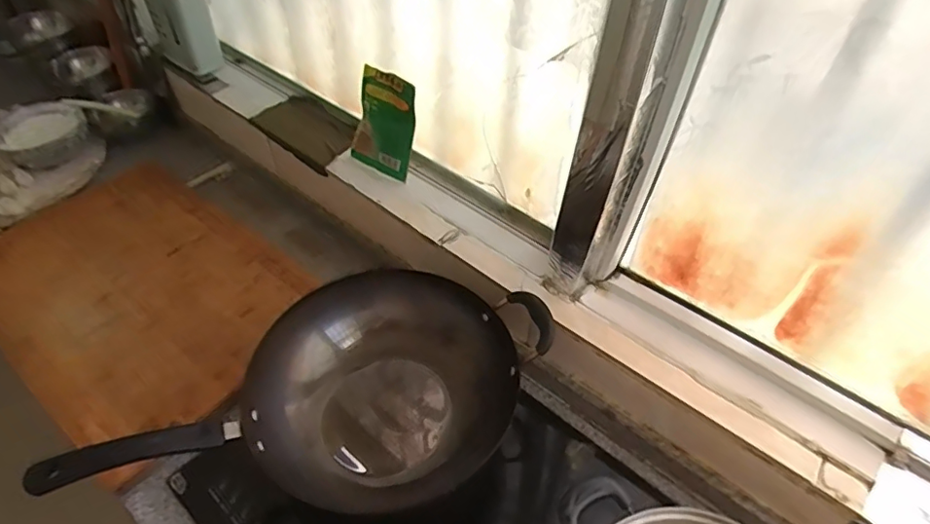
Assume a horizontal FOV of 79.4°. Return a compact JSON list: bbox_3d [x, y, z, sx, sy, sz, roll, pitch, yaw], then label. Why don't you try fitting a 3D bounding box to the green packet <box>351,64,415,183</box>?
[{"bbox_3d":[-0.128,-0.218,0.881,0.112,0.154,0.026,33,35,28],"label":"green packet"}]

